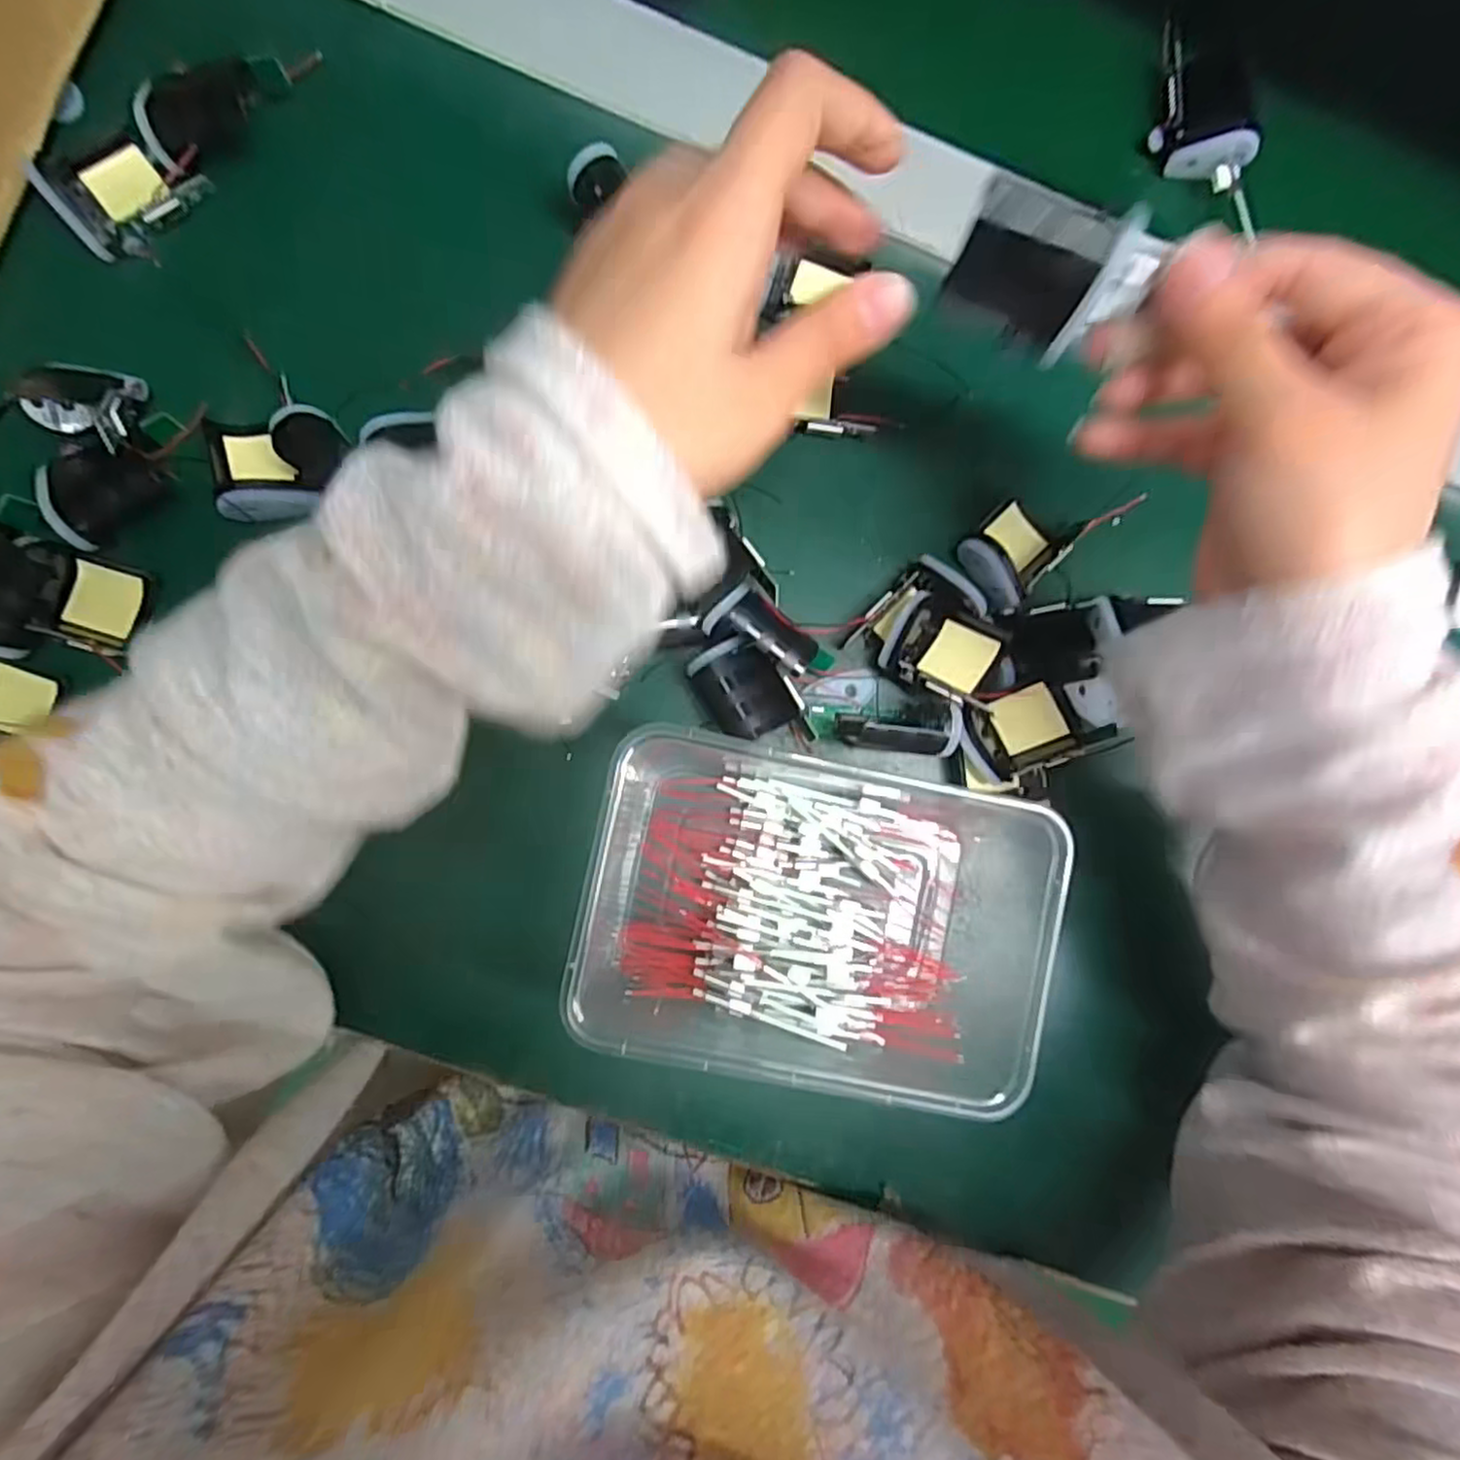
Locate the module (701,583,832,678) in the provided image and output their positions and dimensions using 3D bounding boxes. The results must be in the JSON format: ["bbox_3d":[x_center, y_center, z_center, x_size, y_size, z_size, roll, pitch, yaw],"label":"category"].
[{"bbox_3d":[0.017,-0.036,0.278,0.052,0.030,0.025,34,87,-4],"label":"module"}]

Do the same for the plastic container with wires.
[{"bbox_3d":[0.041,0.073,0.265,0.187,0.053,0.119,12,89,-5],"label":"plastic container with wires"}]

